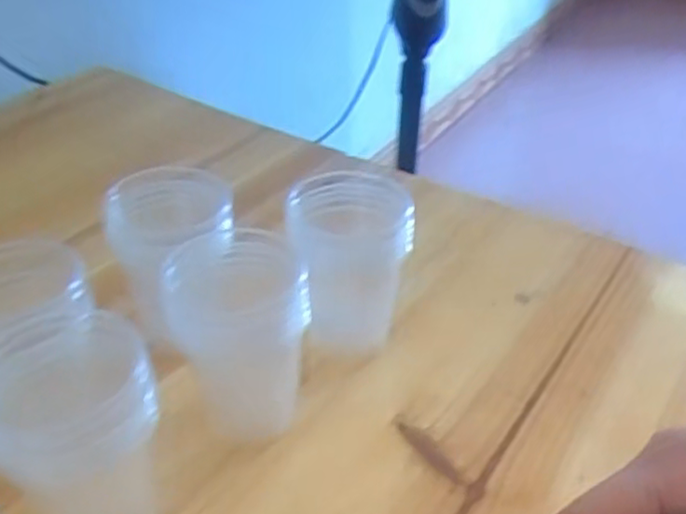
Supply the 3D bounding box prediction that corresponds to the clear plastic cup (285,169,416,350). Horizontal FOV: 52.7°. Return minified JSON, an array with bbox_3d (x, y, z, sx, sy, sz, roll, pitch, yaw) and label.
[{"bbox_3d":[0.003,0.008,0.376,0.063,0.098,0.060,1,36,-1],"label":"clear plastic cup"}]

